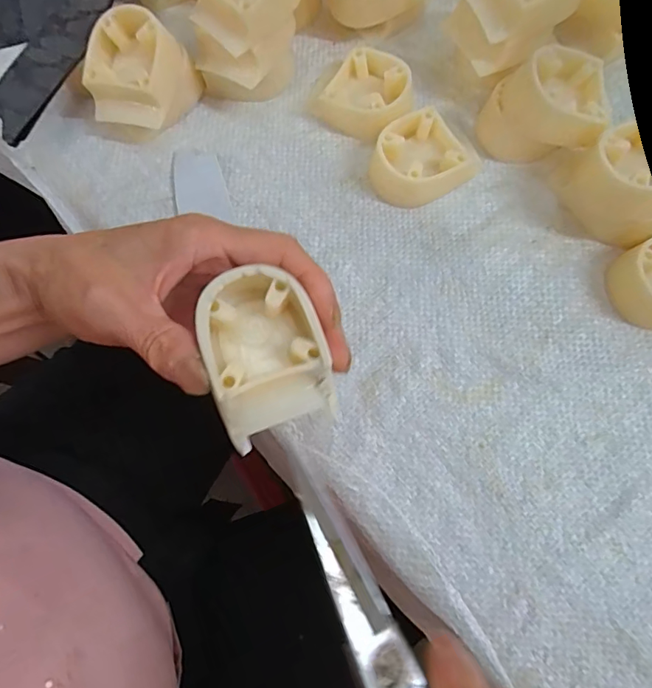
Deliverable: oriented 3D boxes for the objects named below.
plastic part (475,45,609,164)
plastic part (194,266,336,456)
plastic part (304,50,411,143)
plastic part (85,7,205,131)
[{"bbox_3d":[0.123,-0.136,0.270,0.063,0.042,0.049,7,76,5],"label":"plastic part"},{"bbox_3d":[-0.025,0.003,0.186,0.045,0.022,0.060,-20,75,-4],"label":"plastic part"},{"bbox_3d":[0.025,-0.154,0.290,0.057,0.024,0.047,29,80,9],"label":"plastic part"},{"bbox_3d":[-0.112,-0.158,0.282,0.052,0.044,0.055,14,77,6],"label":"plastic part"}]

